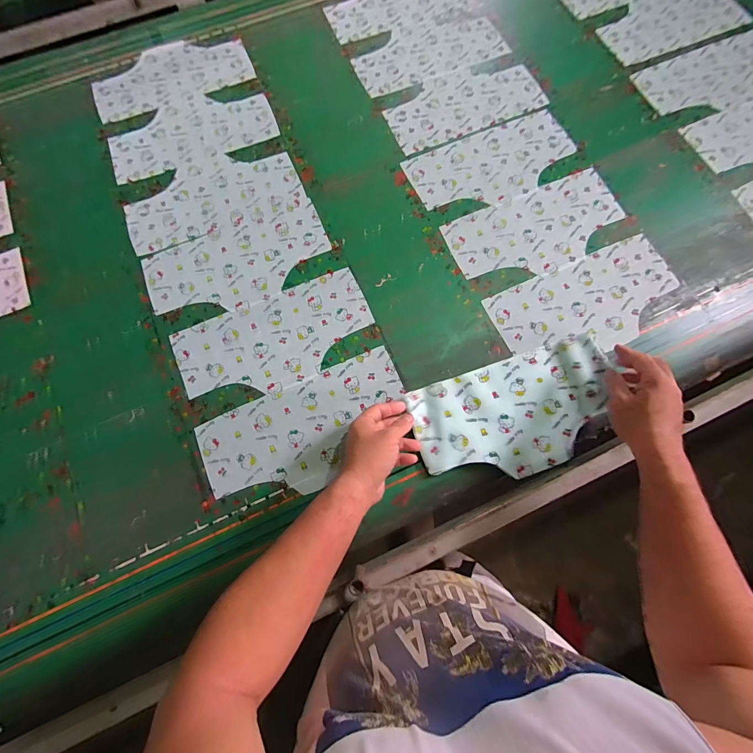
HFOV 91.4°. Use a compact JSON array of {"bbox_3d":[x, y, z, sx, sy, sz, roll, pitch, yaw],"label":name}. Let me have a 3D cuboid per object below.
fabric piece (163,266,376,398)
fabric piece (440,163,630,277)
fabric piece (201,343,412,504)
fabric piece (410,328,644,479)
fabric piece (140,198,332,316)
[{"bbox_3d":[-0.166,-0.061,0.613,0.321,0.004,0.158,-22,74,-5],"label":"fabric piece"},{"bbox_3d":[0.295,-0.268,0.669,0.324,0.005,0.157,-24,74,-8],"label":"fabric piece"},{"bbox_3d":[-0.105,0.085,0.570,0.321,0.004,0.161,-24,74,-6],"label":"fabric piece"},{"bbox_3d":[0.218,0.056,0.565,0.311,0.031,0.173,-20,74,-5],"label":"fabric piece"},{"bbox_3d":[-0.243,-0.202,0.653,0.318,0.004,0.166,-24,74,-6],"label":"fabric piece"}]

